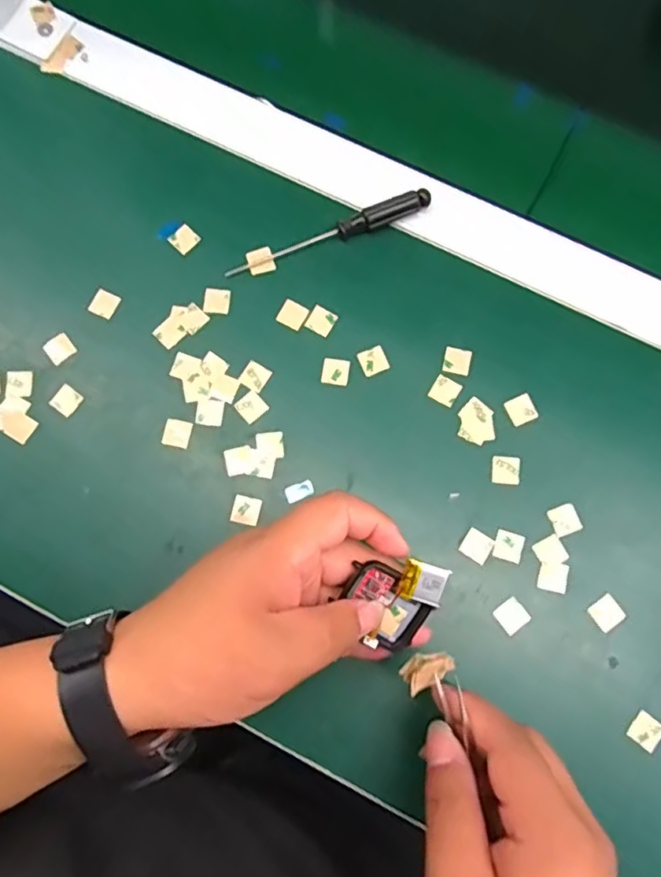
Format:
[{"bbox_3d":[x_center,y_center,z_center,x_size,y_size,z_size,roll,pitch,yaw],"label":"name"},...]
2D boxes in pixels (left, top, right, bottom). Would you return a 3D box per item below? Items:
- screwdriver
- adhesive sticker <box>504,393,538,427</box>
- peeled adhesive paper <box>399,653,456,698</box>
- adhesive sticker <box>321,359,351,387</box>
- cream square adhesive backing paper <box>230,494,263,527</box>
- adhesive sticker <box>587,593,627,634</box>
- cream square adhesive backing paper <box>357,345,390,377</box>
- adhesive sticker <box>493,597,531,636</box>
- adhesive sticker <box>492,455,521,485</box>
[{"bbox_3d":[-0.001,-0.125,0.366,0.130,0.014,0.011,-21,79,-4],"label":"screwdriver"},{"bbox_3d":[0.112,-0.017,0.351,0.016,0.004,0.016,-24,80,-2],"label":"adhesive sticker"},{"bbox_3d":[0.044,0.108,0.277,0.019,0.005,0.025,41,100,-20],"label":"peeled adhesive paper"},{"bbox_3d":[0.003,-0.039,0.357,0.016,0.004,0.016,7,81,-3],"label":"adhesive sticker"},{"bbox_3d":[-0.048,0.041,0.341,0.015,0.004,0.016,16,75,-2],"label":"cream square adhesive backing paper"},{"bbox_3d":[0.151,0.095,0.326,0.016,0.004,0.016,-37,80,-7],"label":"adhesive sticker"},{"bbox_3d":[0.026,-0.047,0.356,0.016,0.004,0.016,-21,79,-4],"label":"cream square adhesive backing paper"},{"bbox_3d":[0.099,0.097,0.326,0.016,0.004,0.016,-37,80,-7],"label":"adhesive sticker"},{"bbox_3d":[0.101,0.018,0.344,0.016,0.004,0.016,4,78,2],"label":"adhesive sticker"}]

